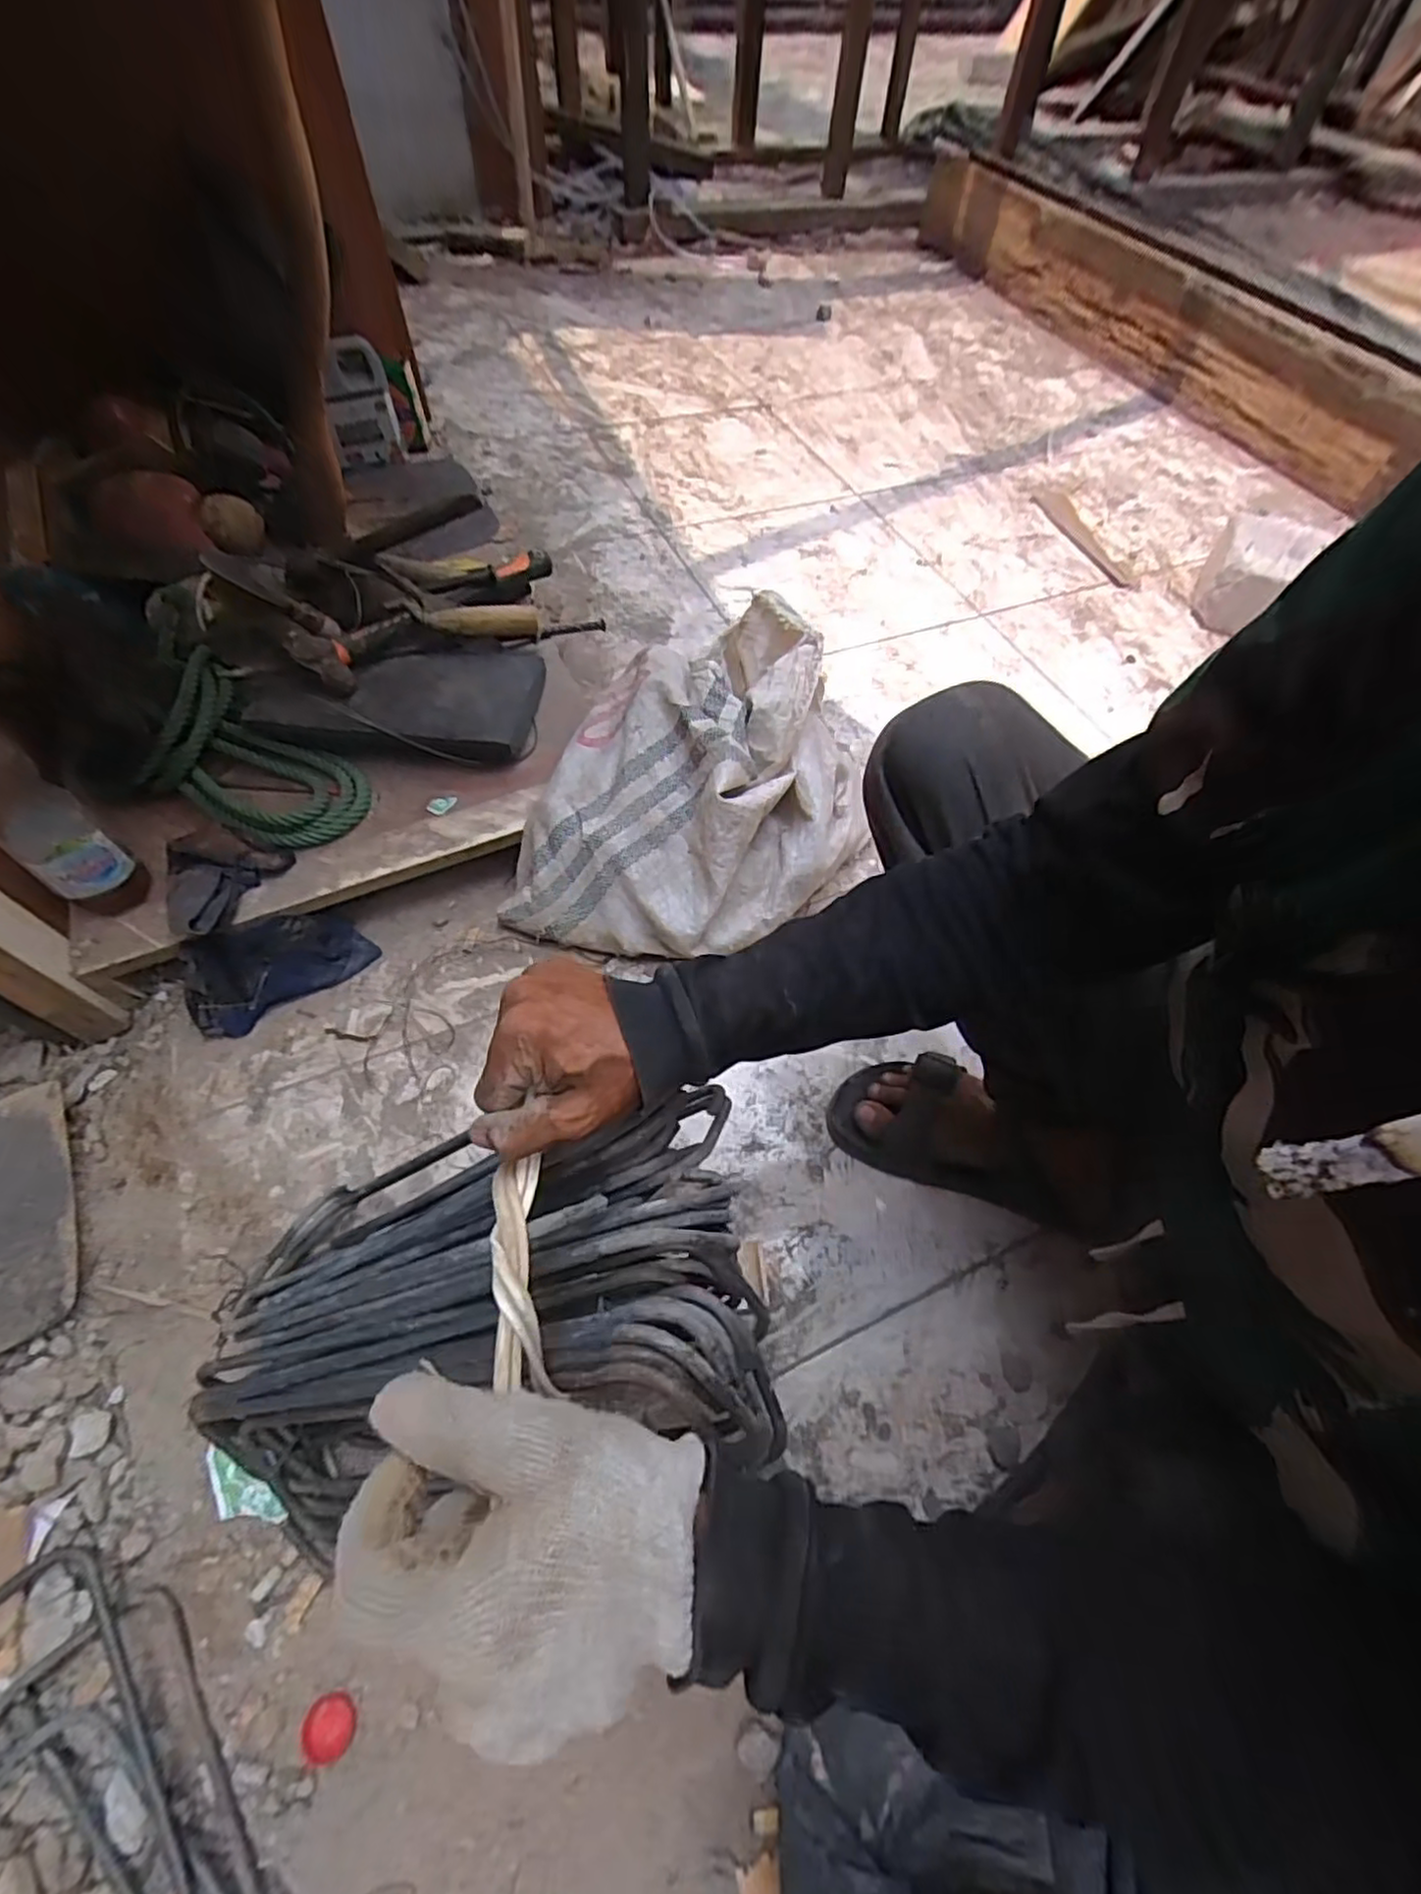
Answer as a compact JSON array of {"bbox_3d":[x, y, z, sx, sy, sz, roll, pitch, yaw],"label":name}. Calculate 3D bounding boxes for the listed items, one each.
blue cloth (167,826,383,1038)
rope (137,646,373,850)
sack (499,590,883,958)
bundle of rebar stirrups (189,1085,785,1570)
[{"bbox_3d":[-0.451,-0.023,0.674,0.166,0.062,0.186,-35,108,-24],"label":"blue cloth"},{"bbox_3d":[-0.492,-0.196,0.732,0.259,0.068,0.145,32,62,15],"label":"rope"},{"bbox_3d":[-0.012,-0.179,0.755,0.346,0.205,0.351,12,59,3],"label":"sack"},{"bbox_3d":[-0.158,0.231,0.432,0.386,0.144,0.233,-17,55,26],"label":"bundle of rebar stirrups"}]

